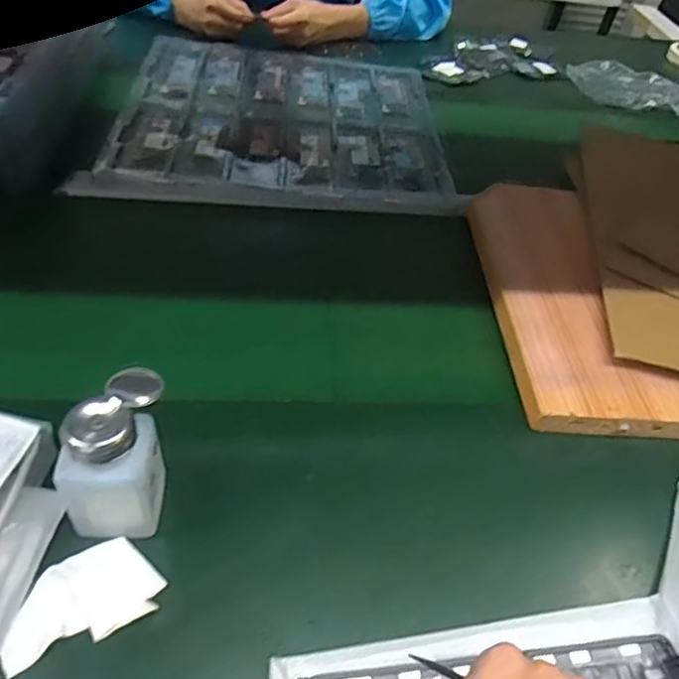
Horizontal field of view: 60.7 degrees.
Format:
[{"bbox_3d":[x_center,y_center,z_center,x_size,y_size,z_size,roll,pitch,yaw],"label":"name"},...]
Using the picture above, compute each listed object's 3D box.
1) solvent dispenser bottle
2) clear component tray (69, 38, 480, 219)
[{"bbox_3d":[-0.145,0.077,0.382,0.052,0.107,0.074,9,47,-1],"label":"solvent dispenser bottle"},{"bbox_3d":[-0.089,-0.334,0.852,0.471,0.027,0.462,4,47,-8],"label":"clear component tray"}]

